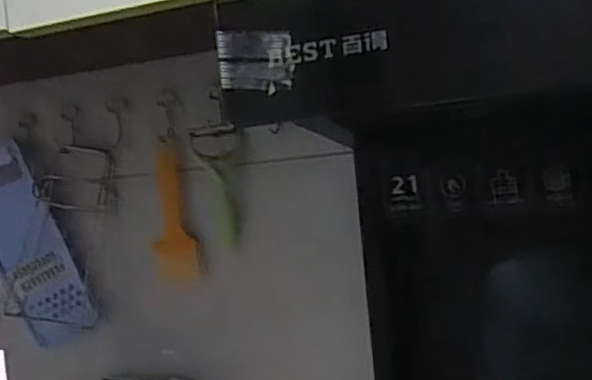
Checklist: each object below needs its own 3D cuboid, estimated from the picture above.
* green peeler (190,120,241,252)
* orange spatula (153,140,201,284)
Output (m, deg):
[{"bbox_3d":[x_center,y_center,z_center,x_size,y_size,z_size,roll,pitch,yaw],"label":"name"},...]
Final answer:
[{"bbox_3d":[-0.087,-0.004,0.785,0.052,0.138,0.026,-6,2,-6],"label":"green peeler"},{"bbox_3d":[-0.145,0.028,0.812,0.048,0.162,0.012,-6,2,-6],"label":"orange spatula"}]

